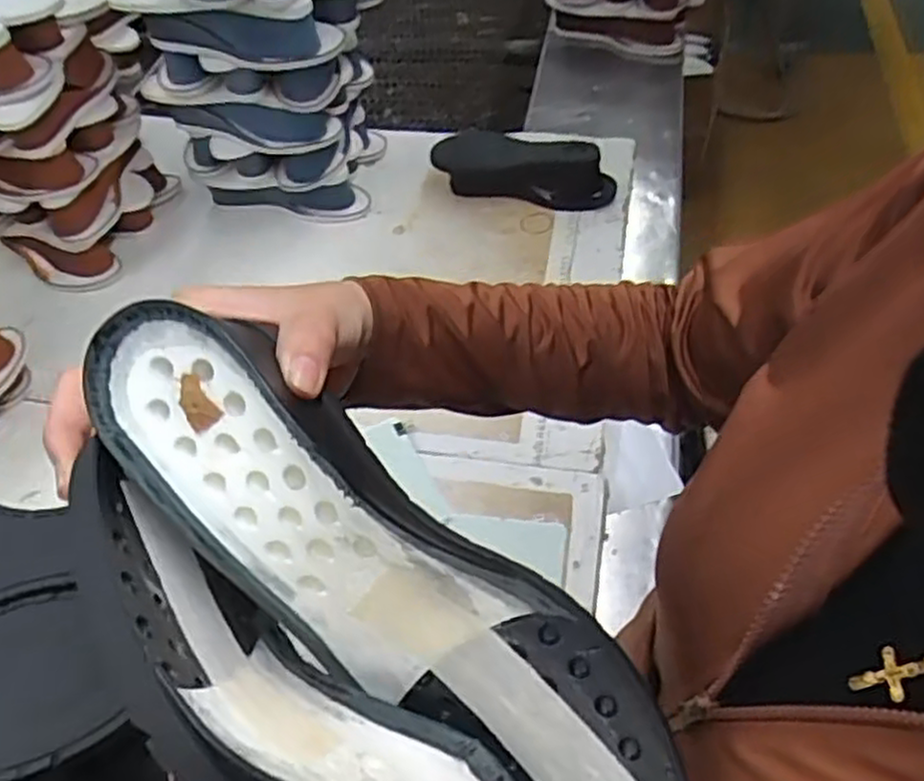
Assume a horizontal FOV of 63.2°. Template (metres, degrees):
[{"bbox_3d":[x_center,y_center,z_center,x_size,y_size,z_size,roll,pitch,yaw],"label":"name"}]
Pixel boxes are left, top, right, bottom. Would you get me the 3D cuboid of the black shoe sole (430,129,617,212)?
[{"bbox_3d":[0.095,-0.335,1.164,0.280,0.098,0.074,8,53,12],"label":"black shoe sole"}]

